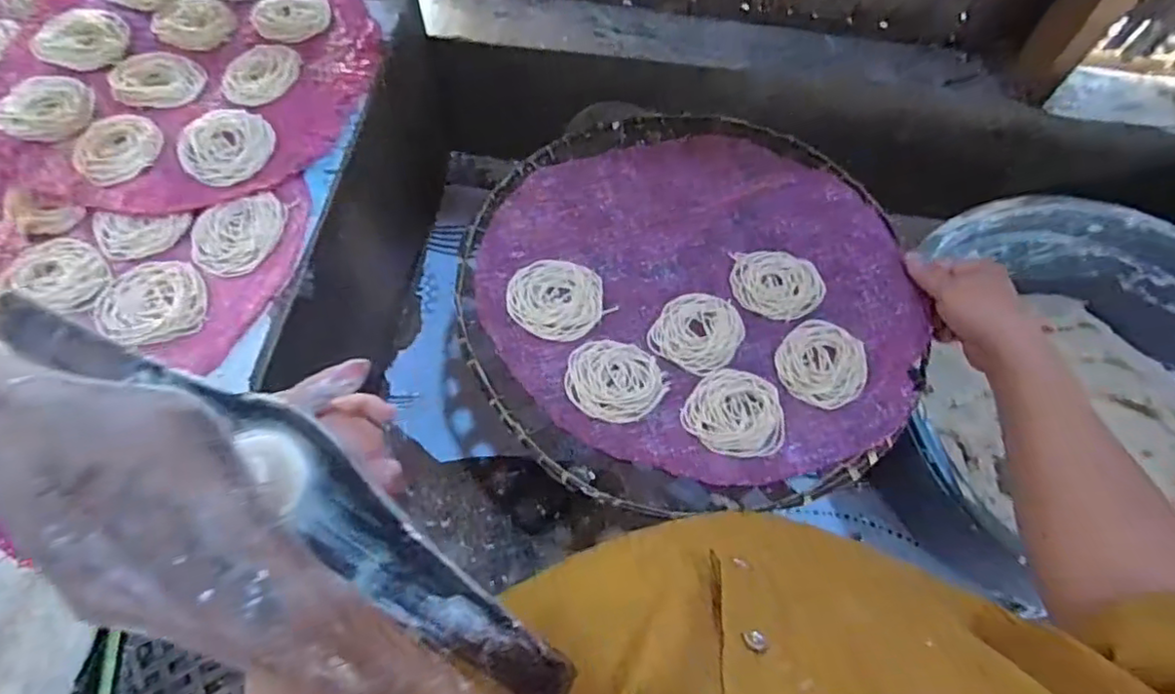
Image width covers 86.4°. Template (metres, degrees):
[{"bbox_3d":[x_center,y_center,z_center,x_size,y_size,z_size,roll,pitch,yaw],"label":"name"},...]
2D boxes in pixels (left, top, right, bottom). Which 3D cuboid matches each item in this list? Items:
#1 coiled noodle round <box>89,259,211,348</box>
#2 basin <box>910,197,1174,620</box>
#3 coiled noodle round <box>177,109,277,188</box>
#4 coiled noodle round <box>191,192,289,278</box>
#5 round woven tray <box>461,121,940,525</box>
[{"bbox_3d":[-0.324,-0.034,0.464,0.071,0.010,0.081,-38,71,-18],"label":"coiled noodle round"},{"bbox_3d":[0.495,0.054,0.621,0.376,0.165,0.370,1,65,-2],"label":"basin"},{"bbox_3d":[-0.306,-0.172,0.531,0.074,0.007,0.079,1,65,-2],"label":"coiled noodle round"},{"bbox_3d":[-0.280,-0.094,0.499,0.063,0.005,0.077,28,67,11],"label":"coiled noodle round"},{"bbox_3d":[0.084,-0.052,0.527,0.359,0.020,0.363,1,65,-2],"label":"round woven tray"}]

